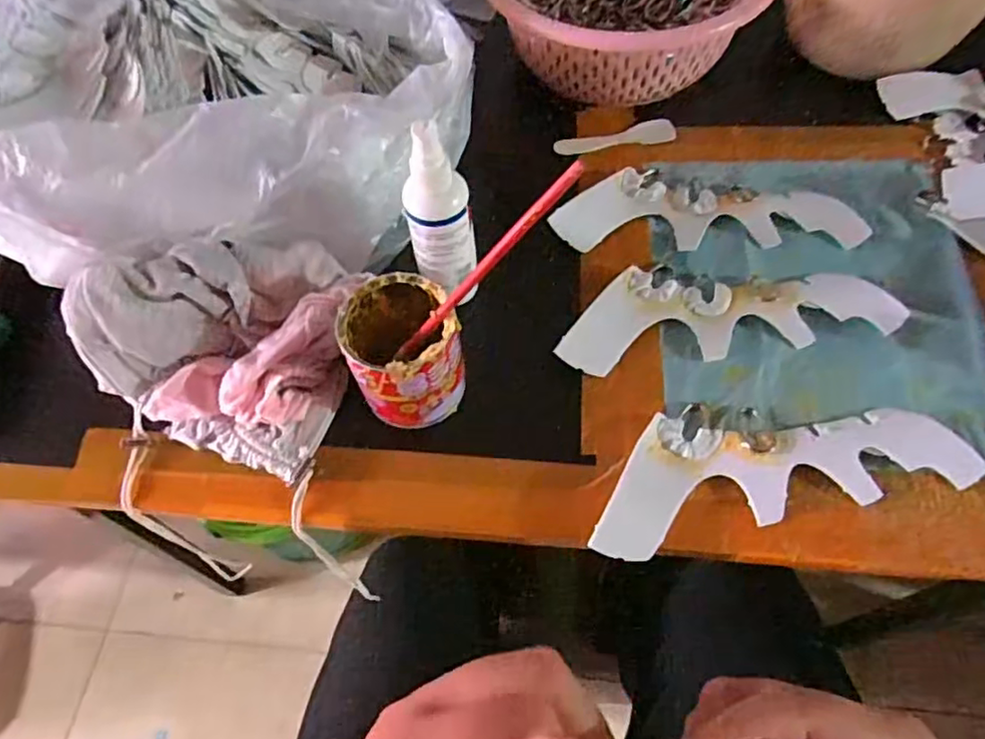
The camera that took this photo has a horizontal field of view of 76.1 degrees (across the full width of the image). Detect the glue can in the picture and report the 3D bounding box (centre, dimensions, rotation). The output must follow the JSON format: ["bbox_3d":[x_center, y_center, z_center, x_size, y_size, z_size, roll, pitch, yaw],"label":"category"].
[{"bbox_3d":[-0.051,-0.012,0.361,0.060,0.064,0.065,-1,59,2],"label":"glue can"}]

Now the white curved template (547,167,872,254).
[{"bbox_3d":[0.152,-0.118,0.454,0.208,0.007,0.068,2,60,4],"label":"white curved template"}]

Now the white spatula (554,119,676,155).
[{"bbox_3d":[0.098,-0.183,0.499,0.094,0.004,0.024,-15,60,-6],"label":"white spatula"}]

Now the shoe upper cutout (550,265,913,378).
[{"bbox_3d":[0.149,-0.044,0.408,0.213,0.014,0.072,-7,59,-1],"label":"shoe upper cutout"}]

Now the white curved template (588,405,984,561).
[{"bbox_3d":[0.159,0.049,0.357,0.214,0.009,0.072,-11,59,-4],"label":"white curved template"}]

